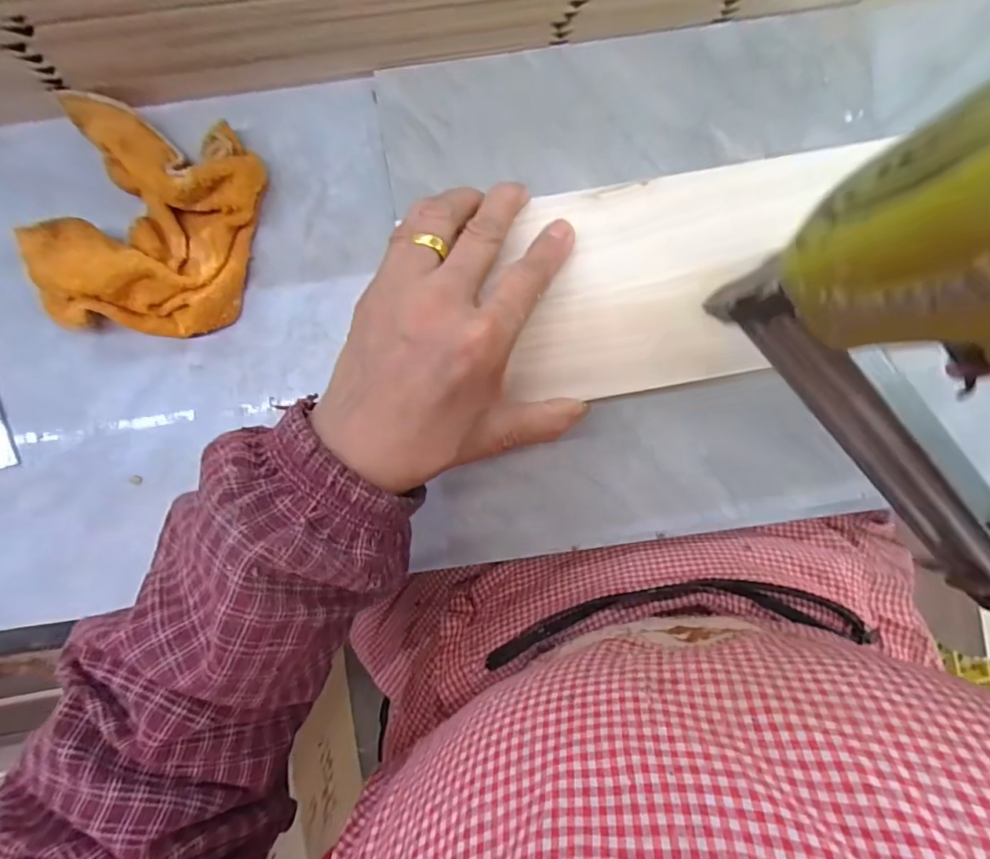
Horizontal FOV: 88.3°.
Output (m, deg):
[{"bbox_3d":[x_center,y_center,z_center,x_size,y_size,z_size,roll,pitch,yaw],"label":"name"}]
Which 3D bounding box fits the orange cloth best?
[{"bbox_3d":[-0.199,-0.117,0.292,0.109,0.033,0.132,14,92,-2],"label":"orange cloth"}]

